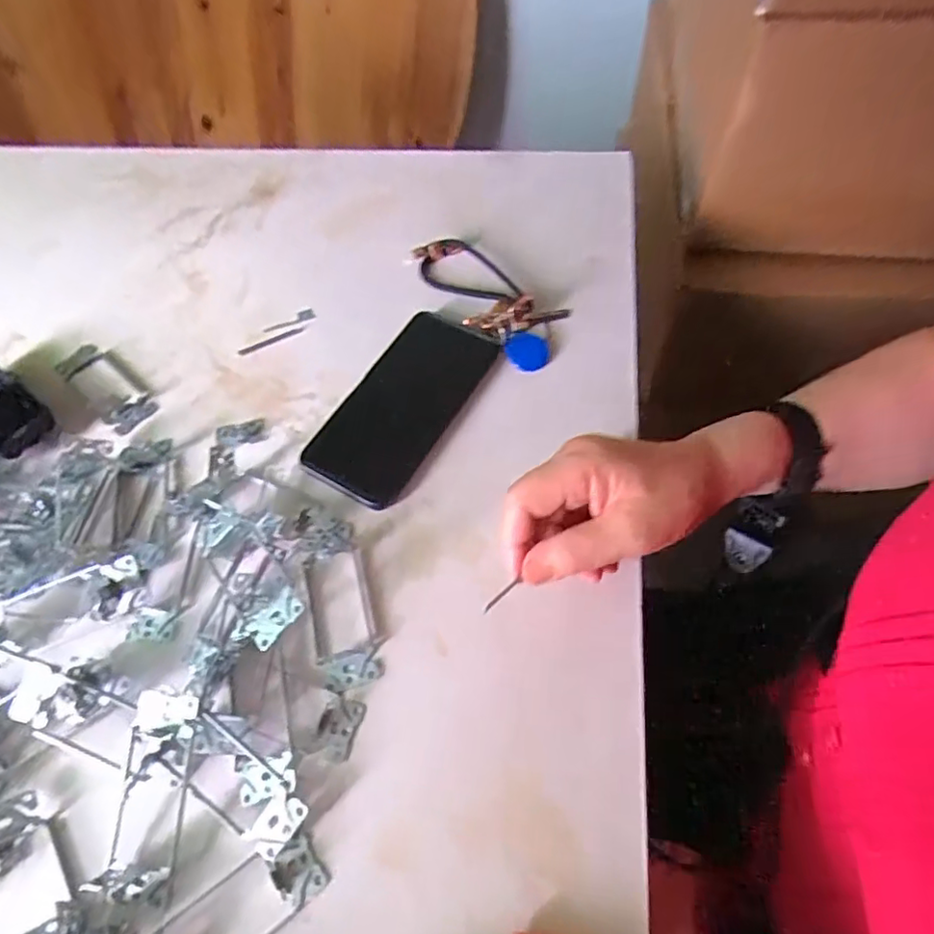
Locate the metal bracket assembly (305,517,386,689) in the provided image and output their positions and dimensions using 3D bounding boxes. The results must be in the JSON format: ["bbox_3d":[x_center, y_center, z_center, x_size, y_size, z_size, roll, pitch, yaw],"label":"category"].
[{"bbox_3d":[-0.083,0.084,0.371,0.041,0.009,0.108,-18,61,-5],"label":"metal bracket assembly"}]

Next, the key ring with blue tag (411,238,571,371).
[{"bbox_3d":[0.016,-0.145,0.487,0.064,0.025,0.158,-41,66,-17],"label":"key ring with blue tag"}]

